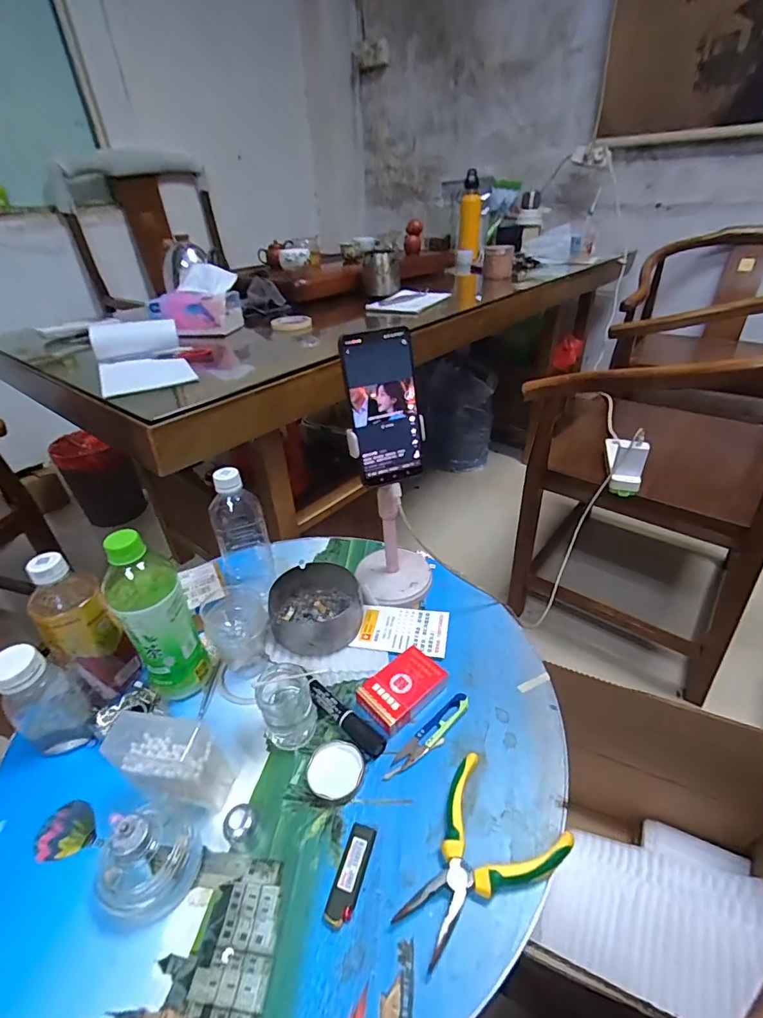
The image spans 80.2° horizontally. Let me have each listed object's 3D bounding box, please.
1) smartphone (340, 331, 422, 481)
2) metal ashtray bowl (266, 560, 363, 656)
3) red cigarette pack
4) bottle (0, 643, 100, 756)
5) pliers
[{"bbox_3d":[0.003,-0.106,0.479,0.075,0.153,0.013,-13,22,-14],"label":"smartphone"},{"bbox_3d":[-0.087,0.126,0.580,0.120,0.052,0.117,-2,34,1],"label":"metal ashtray bowl"},{"bbox_3d":[0.022,0.197,0.496,0.089,0.025,0.058,-29,42,-33],"label":"red cigarette pack"},{"bbox_3d":[-0.330,0.189,0.447,0.060,0.127,0.060,20,40,29],"label":"bottle"},{"bbox_3d":[0.071,0.284,0.371,0.137,0.022,0.102,-27,41,-31],"label":"pliers"}]

